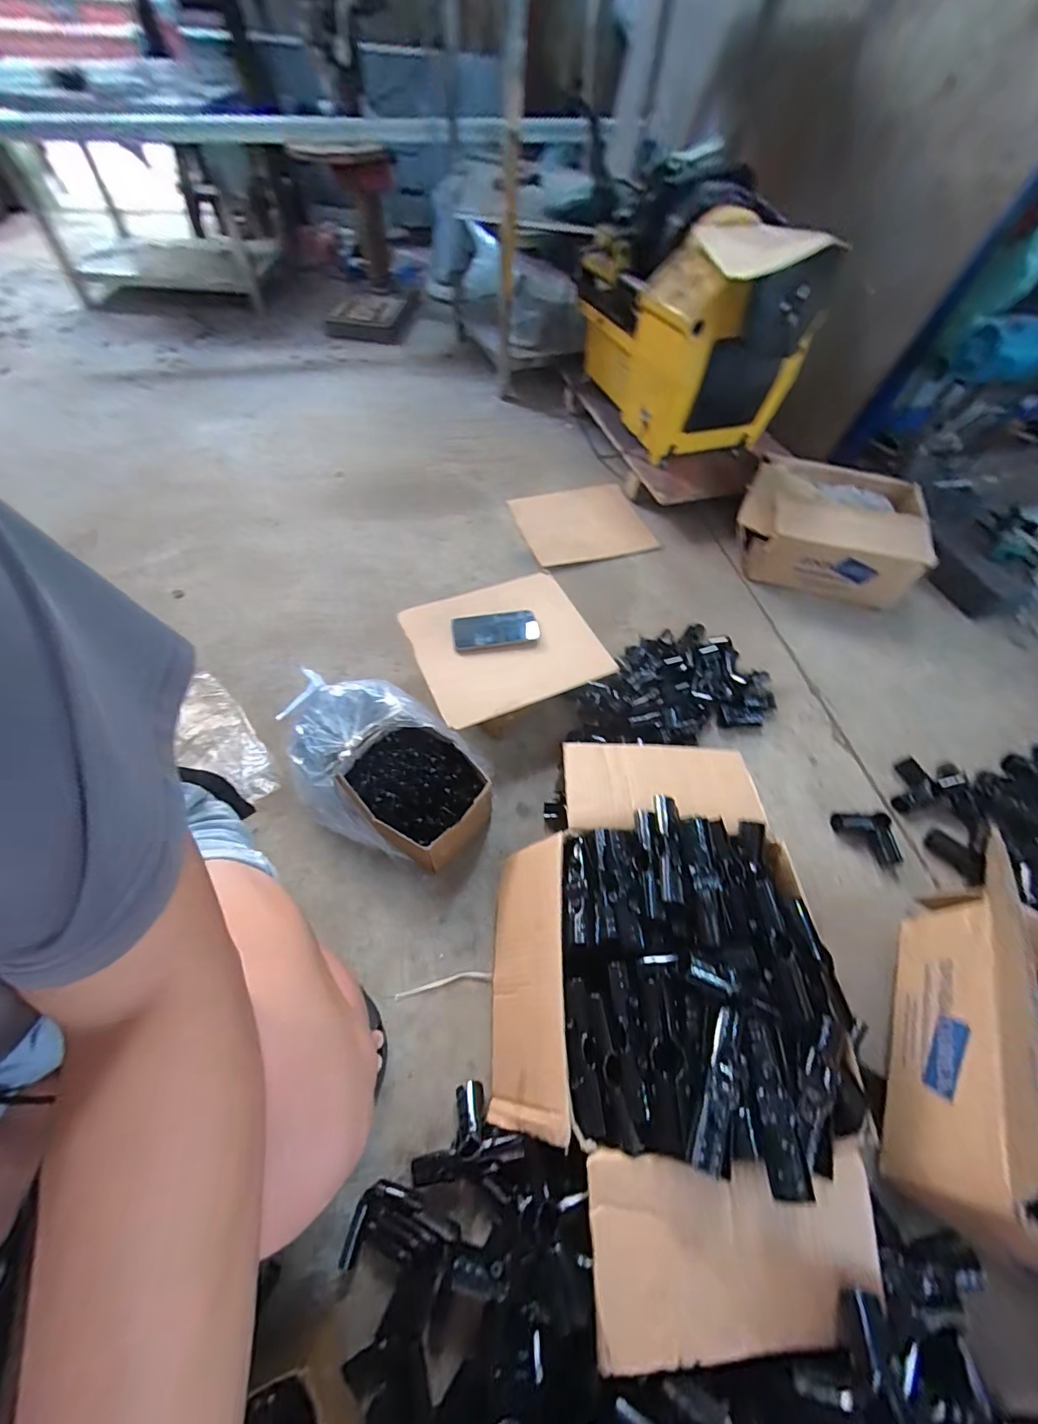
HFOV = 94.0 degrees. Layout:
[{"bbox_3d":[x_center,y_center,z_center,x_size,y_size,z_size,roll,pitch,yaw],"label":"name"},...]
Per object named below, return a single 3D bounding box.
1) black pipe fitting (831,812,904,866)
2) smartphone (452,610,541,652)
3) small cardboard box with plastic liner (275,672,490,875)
[{"bbox_3d":[0.547,0.196,0.761,0.087,0.034,0.072,6,57,0],"label":"black pipe fitting"},{"bbox_3d":[-0.040,-0.144,0.823,0.144,0.010,0.072,-9,58,-10],"label":"smartphone"},{"bbox_3d":[-0.202,0.086,0.734,0.325,0.113,0.206,28,60,14],"label":"small cardboard box with plastic liner"}]

